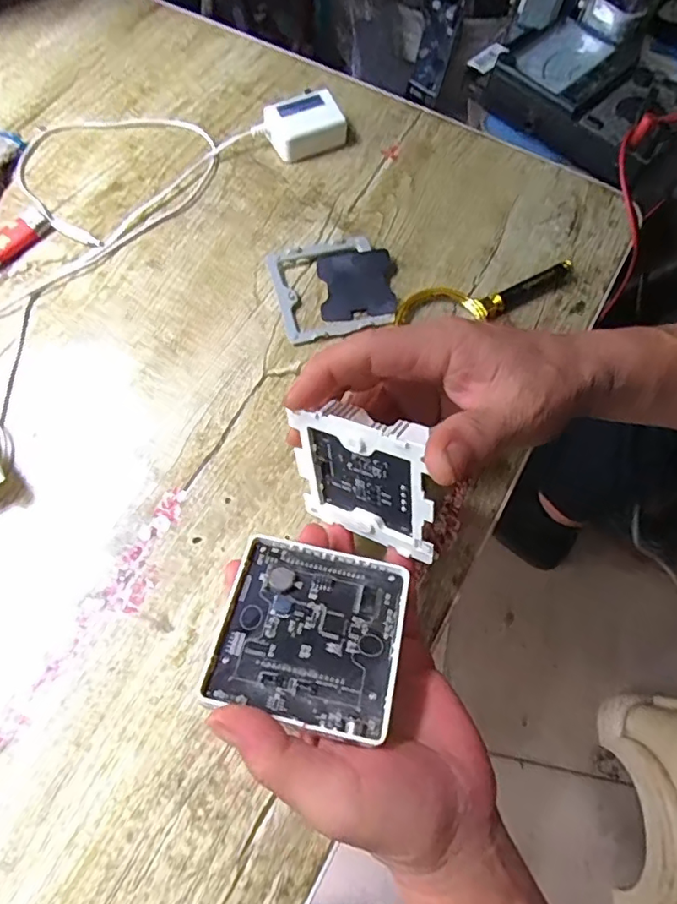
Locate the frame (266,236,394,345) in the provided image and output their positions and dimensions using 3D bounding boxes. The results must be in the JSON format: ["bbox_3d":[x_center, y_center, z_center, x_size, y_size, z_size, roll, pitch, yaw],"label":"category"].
[{"bbox_3d":[-0.007,-0.126,0.429,0.082,0.009,0.084,-13,69,-7],"label":"frame"}]

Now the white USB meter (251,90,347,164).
[{"bbox_3d":[-0.033,-0.283,0.481,0.068,0.029,0.046,-25,71,-12],"label":"white USB meter"}]

